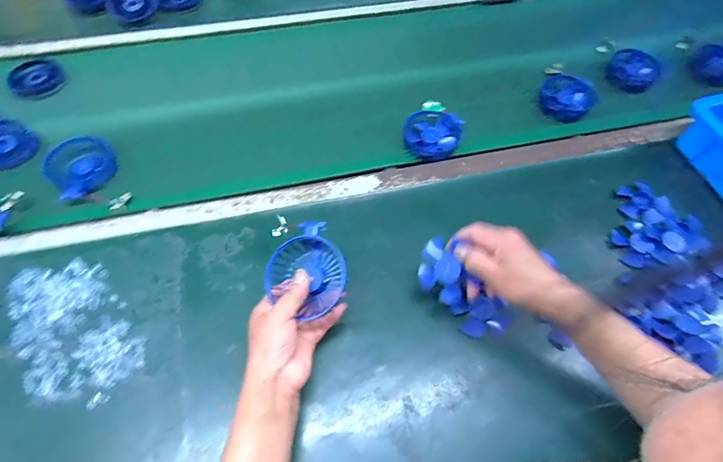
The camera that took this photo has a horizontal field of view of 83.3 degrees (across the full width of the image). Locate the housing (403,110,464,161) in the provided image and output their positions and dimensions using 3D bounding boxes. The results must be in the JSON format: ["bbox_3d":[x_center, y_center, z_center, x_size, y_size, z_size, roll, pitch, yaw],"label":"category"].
[{"bbox_3d":[0.113,-0.156,0.648,0.085,0.032,0.085,1,59,-2],"label":"housing"}]

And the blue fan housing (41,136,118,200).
[{"bbox_3d":[-0.409,-0.098,0.595,0.090,0.023,0.099,-37,68,-22],"label":"blue fan housing"}]

